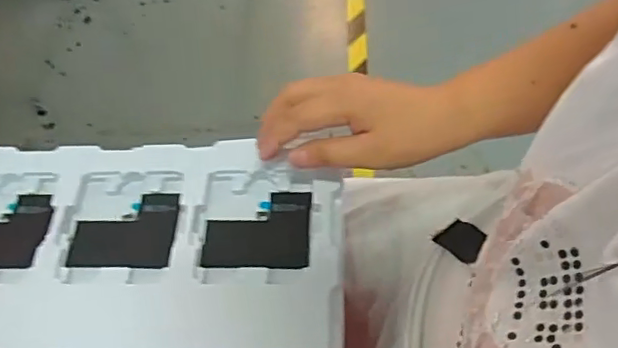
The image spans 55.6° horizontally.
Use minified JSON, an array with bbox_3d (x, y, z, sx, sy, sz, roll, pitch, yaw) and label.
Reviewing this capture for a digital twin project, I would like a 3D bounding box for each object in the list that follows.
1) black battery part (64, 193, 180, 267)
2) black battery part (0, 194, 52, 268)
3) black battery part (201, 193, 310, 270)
[{"bbox_3d":[-0.137,0.041,0.437,0.077,0.004,0.060,0,59,4],"label":"black battery part"},{"bbox_3d":[-0.237,0.043,0.444,0.077,0.007,0.060,-3,59,3],"label":"black battery part"},{"bbox_3d":[-0.038,0.040,0.430,0.077,0.004,0.060,-1,59,3],"label":"black battery part"}]

